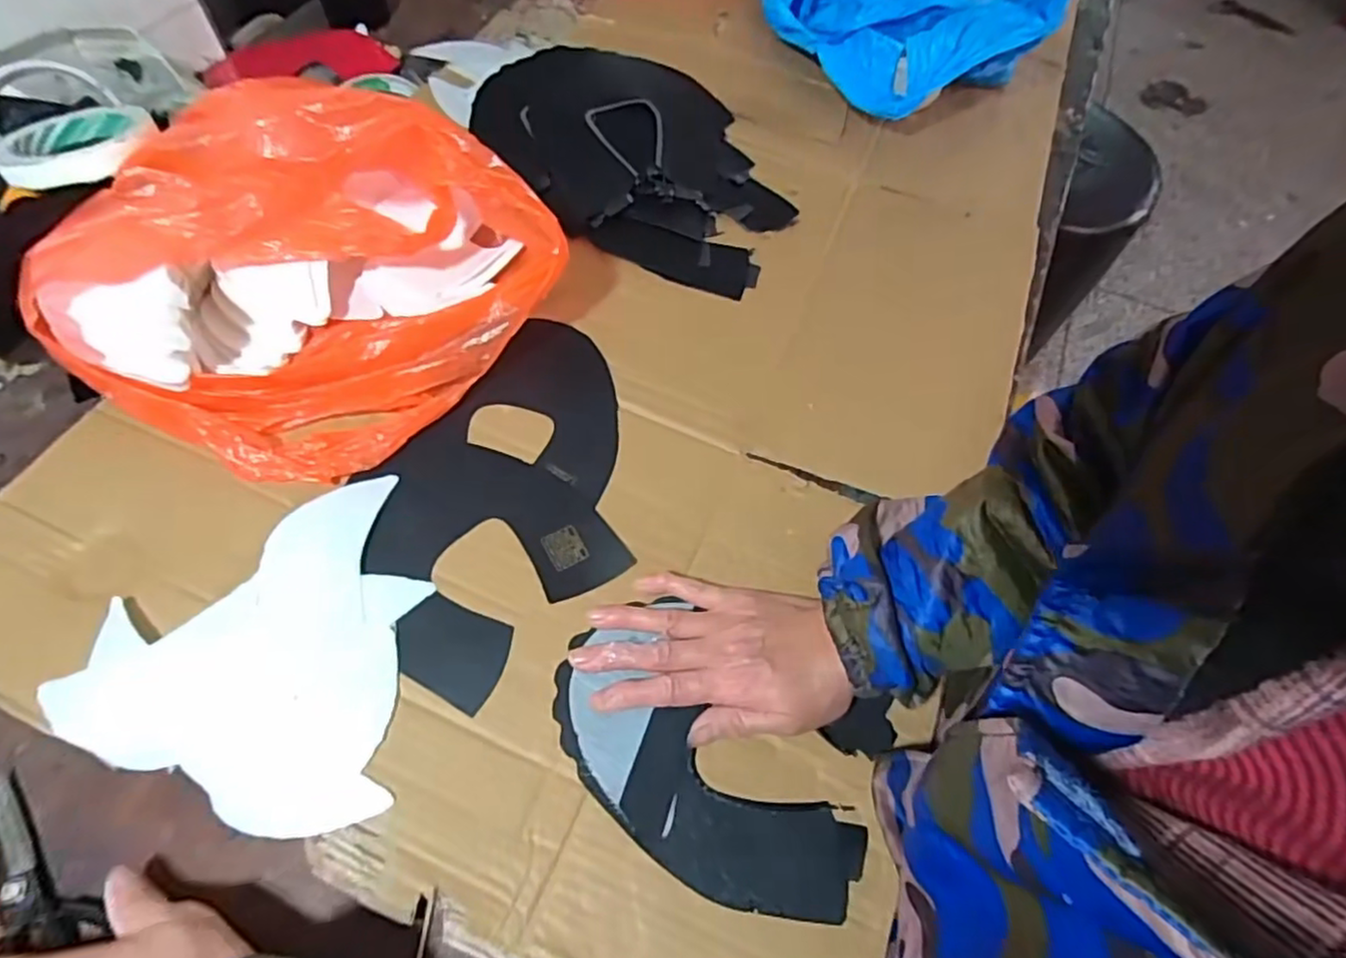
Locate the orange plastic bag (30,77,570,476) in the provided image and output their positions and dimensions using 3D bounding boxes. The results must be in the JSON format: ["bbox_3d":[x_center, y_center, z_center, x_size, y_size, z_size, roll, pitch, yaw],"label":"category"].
[{"bbox_3d":[-0.272,-0.151,0.489,0.265,0.138,0.291,37,65,17],"label":"orange plastic bag"}]

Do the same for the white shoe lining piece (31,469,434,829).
[{"bbox_3d":[-0.261,0.097,0.417,0.185,0.020,0.212,2,60,-2],"label":"white shoe lining piece"}]

